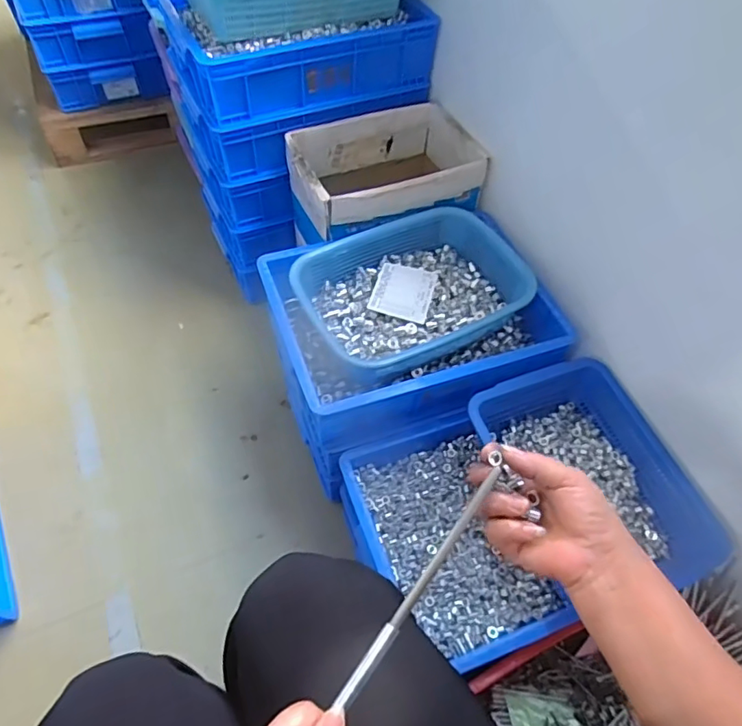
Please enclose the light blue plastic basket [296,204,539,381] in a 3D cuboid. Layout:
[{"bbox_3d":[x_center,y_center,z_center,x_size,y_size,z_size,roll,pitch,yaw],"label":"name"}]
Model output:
[{"bbox_3d":[0.058,-0.123,0.839,0.334,0.083,0.243,-24,60,-20],"label":"light blue plastic basket"}]

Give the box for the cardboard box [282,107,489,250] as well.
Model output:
[{"bbox_3d":[0.017,-0.323,0.963,0.308,0.154,0.224,-13,57,-13],"label":"cardboard box"}]

